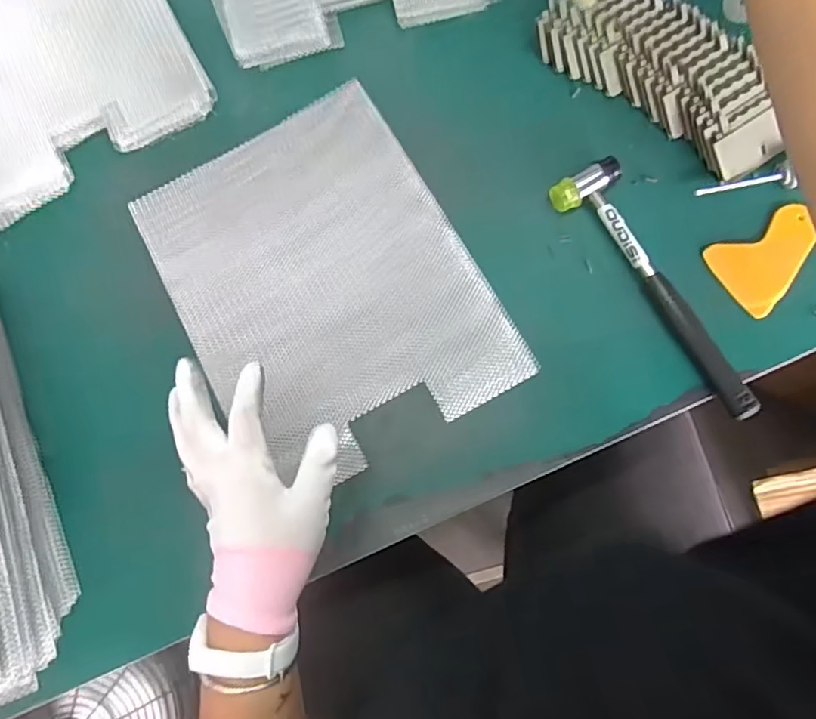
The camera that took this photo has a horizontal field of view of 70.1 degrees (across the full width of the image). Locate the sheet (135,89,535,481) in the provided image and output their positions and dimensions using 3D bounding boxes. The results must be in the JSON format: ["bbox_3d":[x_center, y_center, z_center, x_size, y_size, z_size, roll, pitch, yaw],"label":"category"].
[{"bbox_3d":[-0.074,-0.067,0.511,0.243,0.016,0.311,-29,79,-4],"label":"sheet"}]

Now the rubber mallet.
[{"bbox_3d":[0.216,-0.063,0.491,0.056,0.027,0.247,-32,79,-5],"label":"rubber mallet"}]

